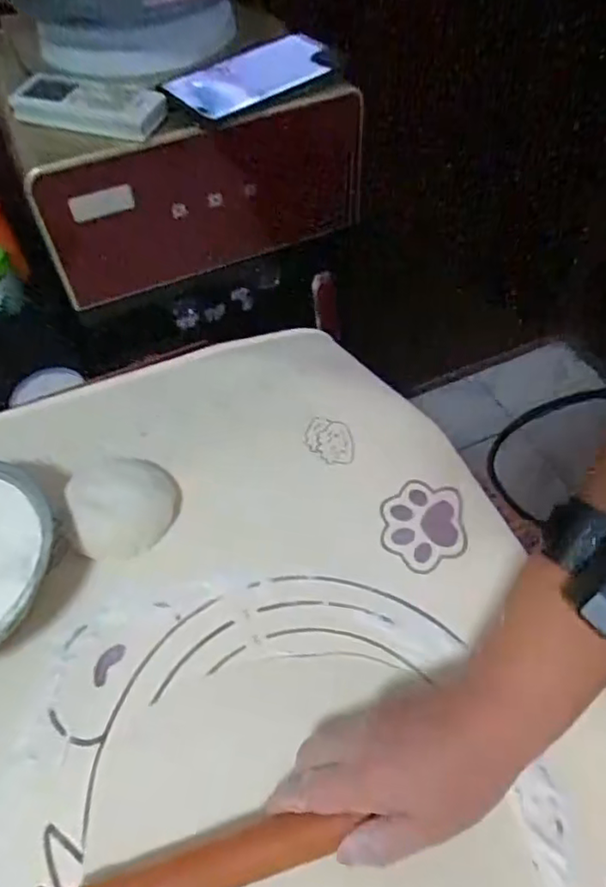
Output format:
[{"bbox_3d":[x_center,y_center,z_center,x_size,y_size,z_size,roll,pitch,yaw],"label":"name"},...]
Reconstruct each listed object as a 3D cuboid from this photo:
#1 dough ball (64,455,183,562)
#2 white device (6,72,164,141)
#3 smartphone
[{"bbox_3d":[-0.140,0.045,0.479,0.079,0.033,0.073,-2,54,2],"label":"dough ball"},{"bbox_3d":[-0.167,-0.264,0.474,0.119,0.020,0.051,14,56,14],"label":"white device"},{"bbox_3d":[-0.040,-0.305,0.500,0.145,0.013,0.063,-34,78,-18],"label":"smartphone"}]

